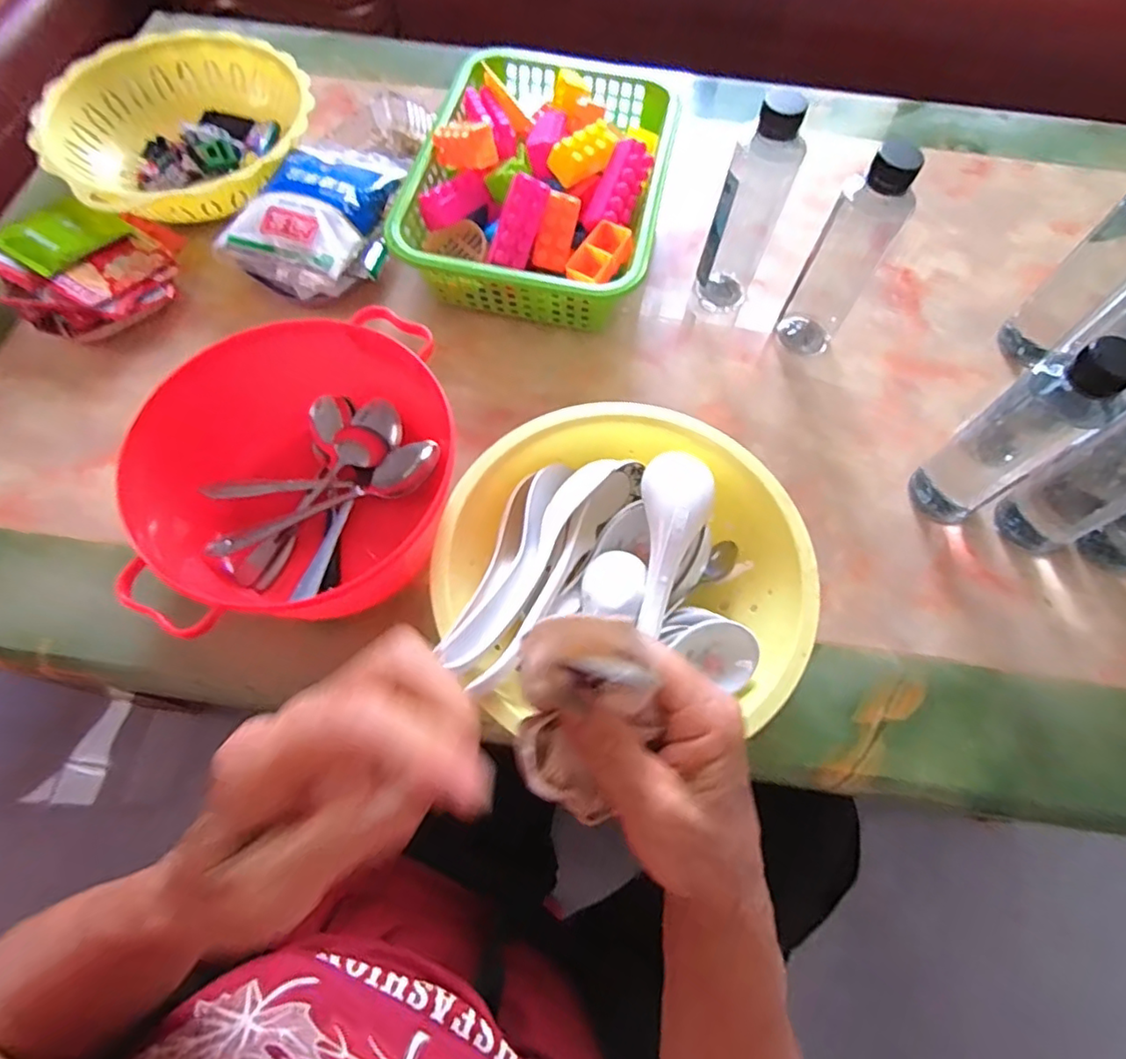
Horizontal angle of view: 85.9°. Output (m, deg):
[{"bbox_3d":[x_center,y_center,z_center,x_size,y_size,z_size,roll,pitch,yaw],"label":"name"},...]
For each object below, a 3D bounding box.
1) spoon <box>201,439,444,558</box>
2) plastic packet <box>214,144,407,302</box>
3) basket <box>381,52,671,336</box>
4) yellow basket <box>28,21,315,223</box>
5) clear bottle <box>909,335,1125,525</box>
[{"bbox_3d":[-0.177,-0.021,0.462,0.177,0.021,0.037,-27,70,-12],"label":"spoon"},{"bbox_3d":[-0.218,-0.294,0.559,0.128,0.044,0.172,25,69,9],"label":"plastic packet"},{"bbox_3d":[-0.016,-0.325,0.571,0.216,0.094,0.285,11,68,4],"label":"basket"},{"bbox_3d":[-0.370,-0.393,0.604,0.237,0.069,0.231,-15,68,-7],"label":"yellow basket"},{"bbox_3d":[0.306,-0.057,0.422,0.042,0.182,0.054,-32,71,-13],"label":"clear bottle"}]

